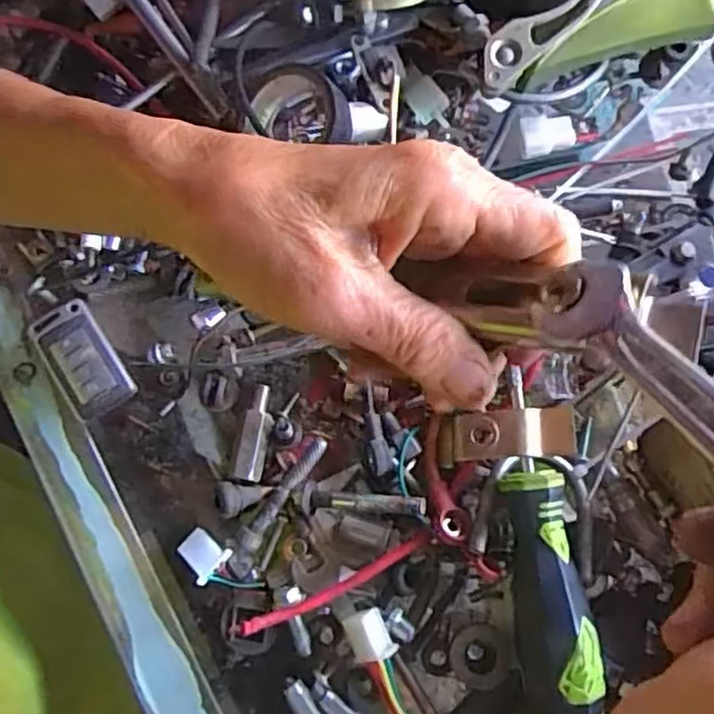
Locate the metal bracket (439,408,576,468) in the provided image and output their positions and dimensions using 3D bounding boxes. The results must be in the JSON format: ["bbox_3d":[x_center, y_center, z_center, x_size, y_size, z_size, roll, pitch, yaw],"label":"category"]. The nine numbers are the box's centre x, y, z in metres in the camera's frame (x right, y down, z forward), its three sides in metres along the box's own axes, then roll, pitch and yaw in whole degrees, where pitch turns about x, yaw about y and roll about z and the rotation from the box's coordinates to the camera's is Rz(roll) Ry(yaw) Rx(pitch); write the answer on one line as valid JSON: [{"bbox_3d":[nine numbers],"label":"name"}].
[{"bbox_3d":[0.067,0.036,0.322,0.062,0.015,0.023,-7,78,21],"label":"metal bracket"}]

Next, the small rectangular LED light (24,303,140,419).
[{"bbox_3d":[-0.139,0.002,0.355,0.033,0.012,0.058,-34,80,-6],"label":"small rectangular LED light"}]

